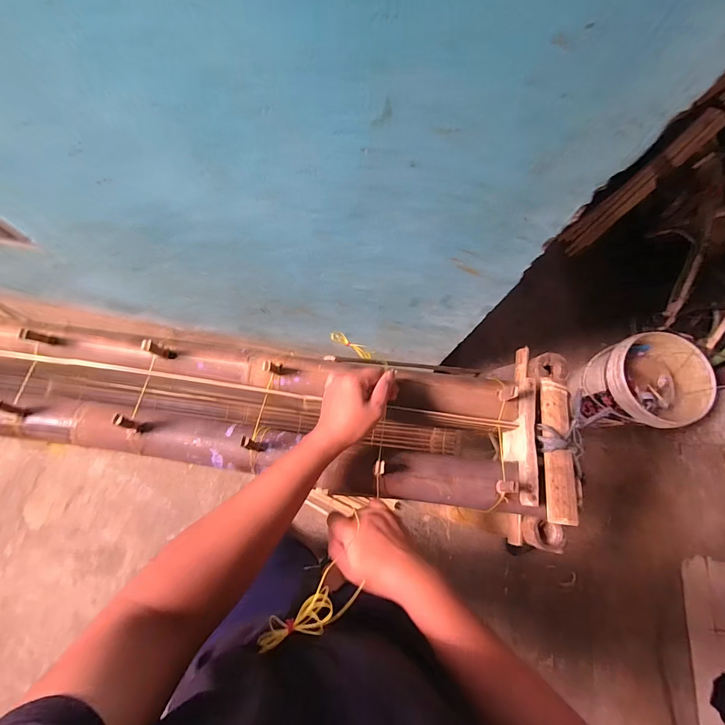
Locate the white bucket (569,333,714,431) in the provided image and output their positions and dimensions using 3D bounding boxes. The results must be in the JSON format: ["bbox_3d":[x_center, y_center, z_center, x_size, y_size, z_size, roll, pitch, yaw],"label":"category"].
[{"bbox_3d":[0.978,0.085,1.306,0.310,0.335,0.306,0,74,-1],"label":"white bucket"}]

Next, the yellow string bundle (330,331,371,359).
[{"bbox_3d":[-0.022,-0.035,0.718,0.089,0.013,0.021,31,75,-10],"label":"yellow string bundle"}]

